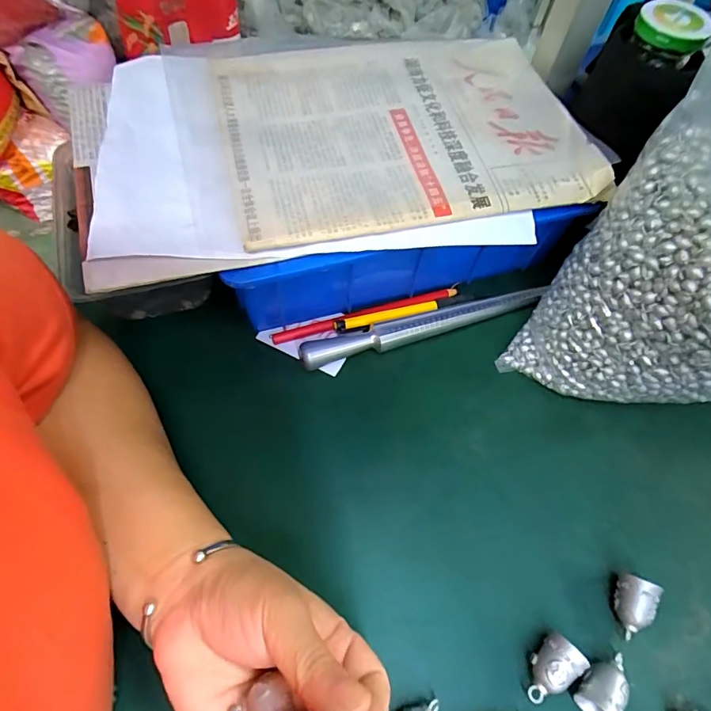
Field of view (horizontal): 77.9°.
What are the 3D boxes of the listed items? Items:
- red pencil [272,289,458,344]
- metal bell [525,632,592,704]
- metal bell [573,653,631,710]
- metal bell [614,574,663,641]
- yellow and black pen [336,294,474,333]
[{"bbox_3d":[0.010,-0.035,0.363,0.160,0.013,0.012,-17,65,-12],"label":"red pencil"},{"bbox_3d":[0.113,0.184,0.256,0.036,0.019,0.022,-39,71,-21],"label":"metal bell"},{"bbox_3d":[0.144,0.191,0.255,0.022,0.020,0.036,35,65,14],"label":"metal bell"},{"bbox_3d":[0.171,0.157,0.274,0.021,0.024,0.032,24,63,9],"label":"metal bell"},{"bbox_3d":[0.042,-0.035,0.363,0.119,0.009,0.013,-13,64,-11],"label":"yellow and black pen"}]

